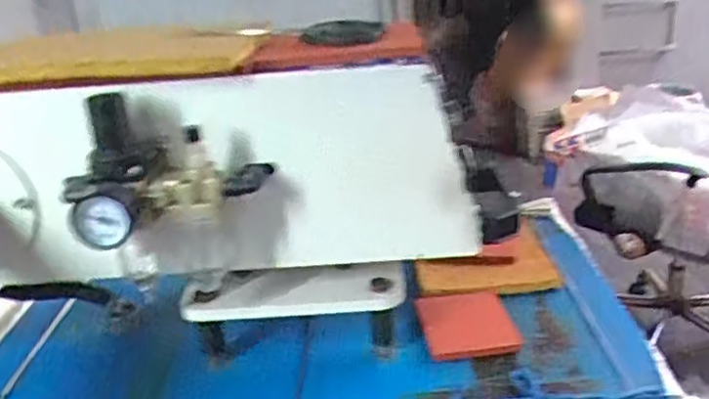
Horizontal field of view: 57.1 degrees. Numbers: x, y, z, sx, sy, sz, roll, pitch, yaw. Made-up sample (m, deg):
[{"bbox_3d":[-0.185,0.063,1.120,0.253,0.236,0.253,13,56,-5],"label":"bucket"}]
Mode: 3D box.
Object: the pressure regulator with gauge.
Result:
[{"bbox_3d":[-0.132,-0.018,0.470,0.144,0.108,0.074,-13,23,-18],"label":"pressure regulator with gauge"}]

